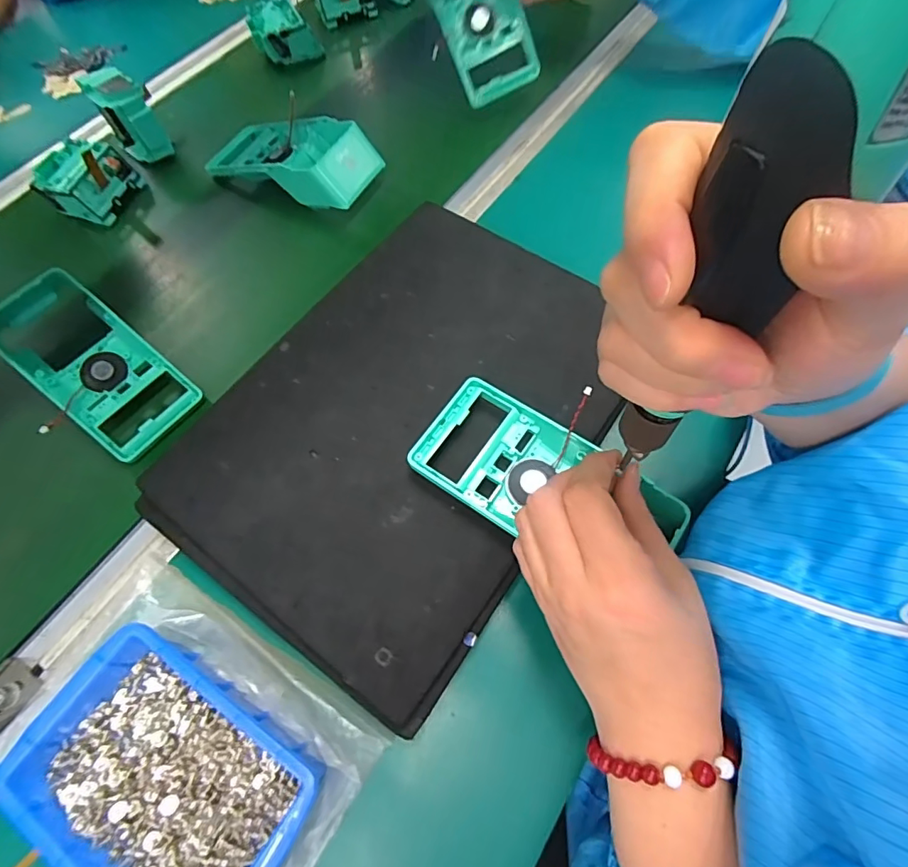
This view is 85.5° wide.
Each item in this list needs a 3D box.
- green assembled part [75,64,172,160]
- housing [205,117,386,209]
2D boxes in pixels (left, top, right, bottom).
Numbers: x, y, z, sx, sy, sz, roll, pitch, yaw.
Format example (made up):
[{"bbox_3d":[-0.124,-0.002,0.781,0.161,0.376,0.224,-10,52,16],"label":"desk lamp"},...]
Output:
[{"bbox_3d":[-0.343,-0.335,0.524,0.053,0.071,0.077,-33,67,-13],"label":"green assembled part"},{"bbox_3d":[-0.168,-0.287,0.506,0.183,0.053,0.088,24,67,13],"label":"housing"}]

